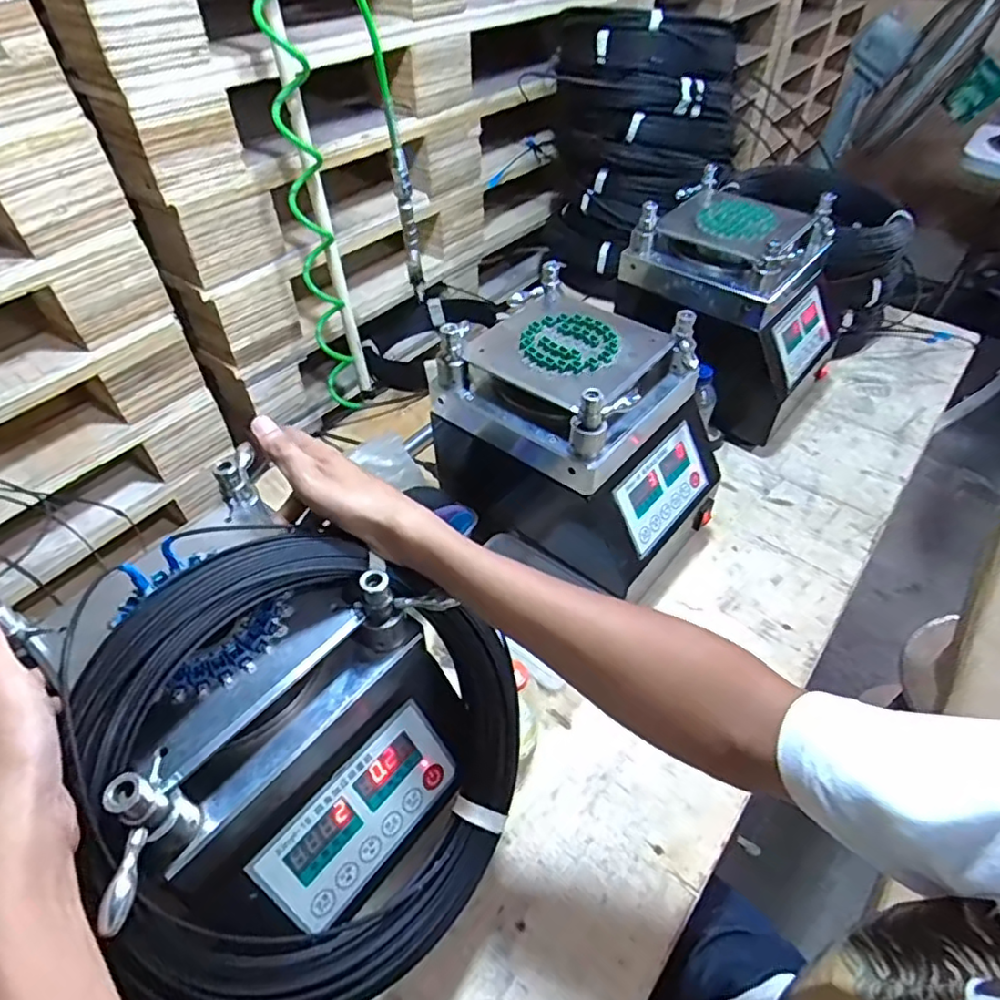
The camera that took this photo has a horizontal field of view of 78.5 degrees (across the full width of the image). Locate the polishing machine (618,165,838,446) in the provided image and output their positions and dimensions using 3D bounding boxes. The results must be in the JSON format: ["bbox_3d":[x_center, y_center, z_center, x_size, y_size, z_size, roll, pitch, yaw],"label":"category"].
[{"bbox_3d":[0.349,-0.292,0.939,0.282,0.276,0.257,35,57,27],"label":"polishing machine"}]

